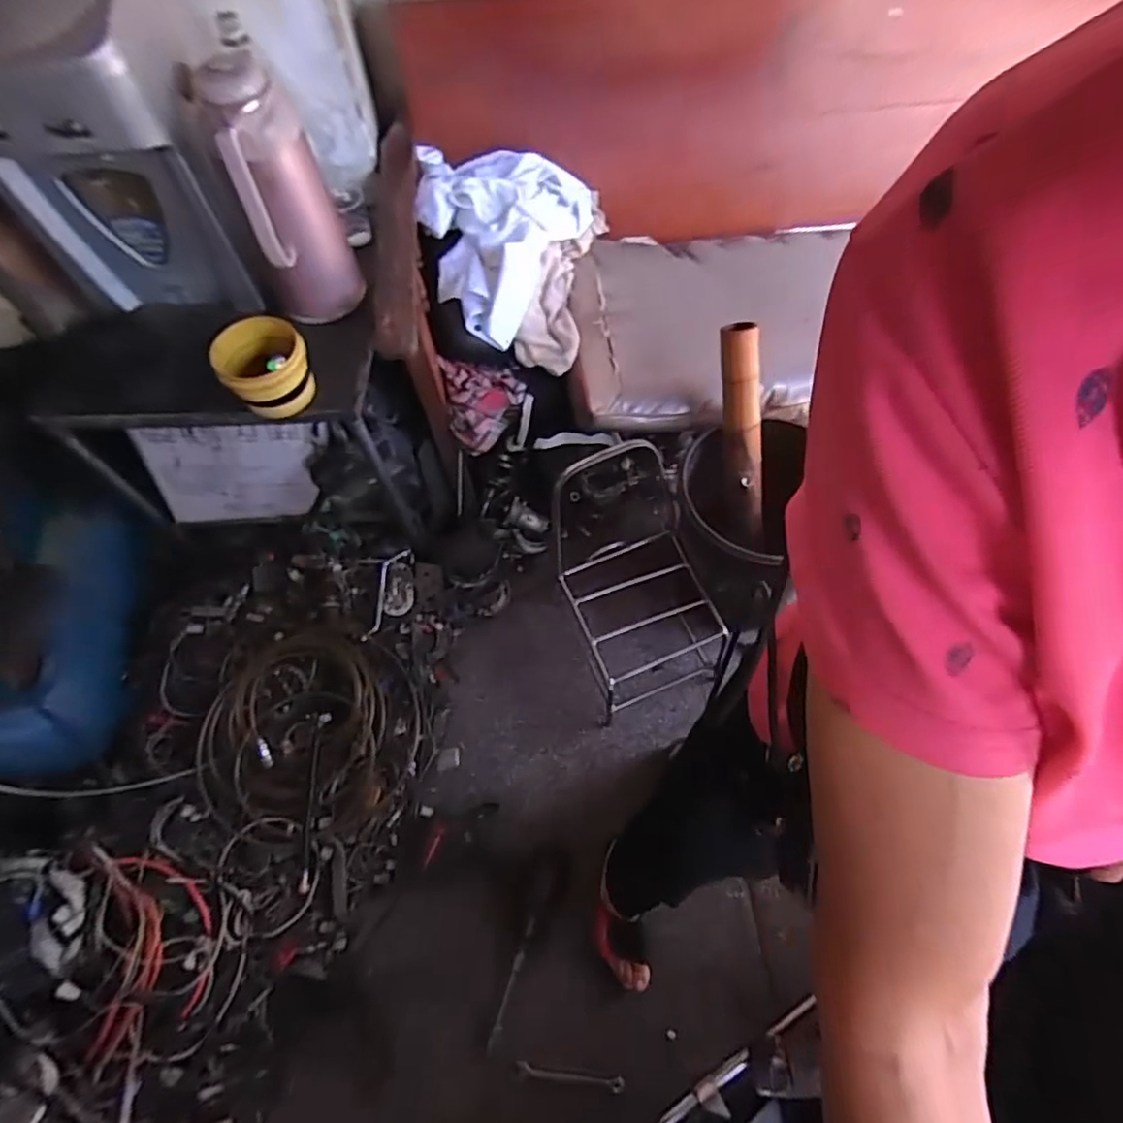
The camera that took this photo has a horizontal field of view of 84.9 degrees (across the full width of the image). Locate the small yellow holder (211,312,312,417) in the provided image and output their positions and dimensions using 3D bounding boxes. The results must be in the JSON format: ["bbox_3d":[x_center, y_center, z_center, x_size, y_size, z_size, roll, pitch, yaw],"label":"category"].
[{"bbox_3d":[-0.443,-0.291,0.930,0.118,0.106,0.128,1,67,-2],"label":"small yellow holder"}]

